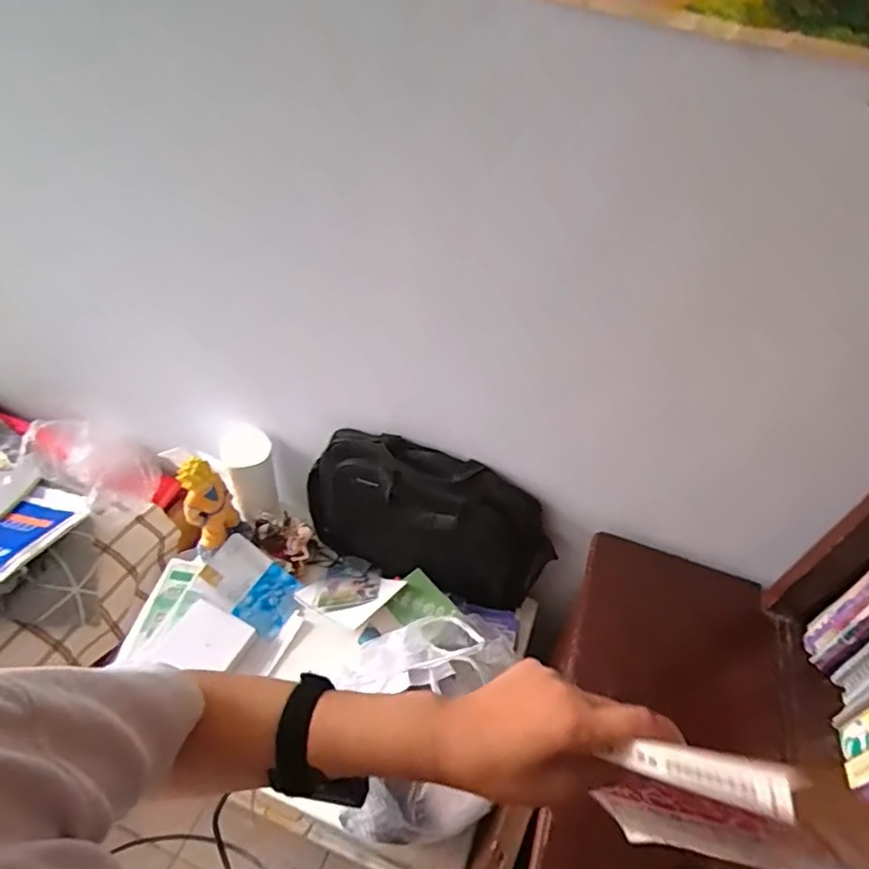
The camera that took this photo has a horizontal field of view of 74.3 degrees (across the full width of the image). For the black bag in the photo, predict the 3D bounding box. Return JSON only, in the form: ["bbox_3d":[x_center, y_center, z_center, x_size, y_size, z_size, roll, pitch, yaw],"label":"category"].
[{"bbox_3d":[-0.017,0.162,0.989,0.410,0.302,0.099,16,48,8],"label":"black bag"}]

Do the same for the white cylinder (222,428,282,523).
[{"bbox_3d":[-0.329,0.074,1.049,0.074,0.200,0.080,-6,48,-12],"label":"white cylinder"}]

